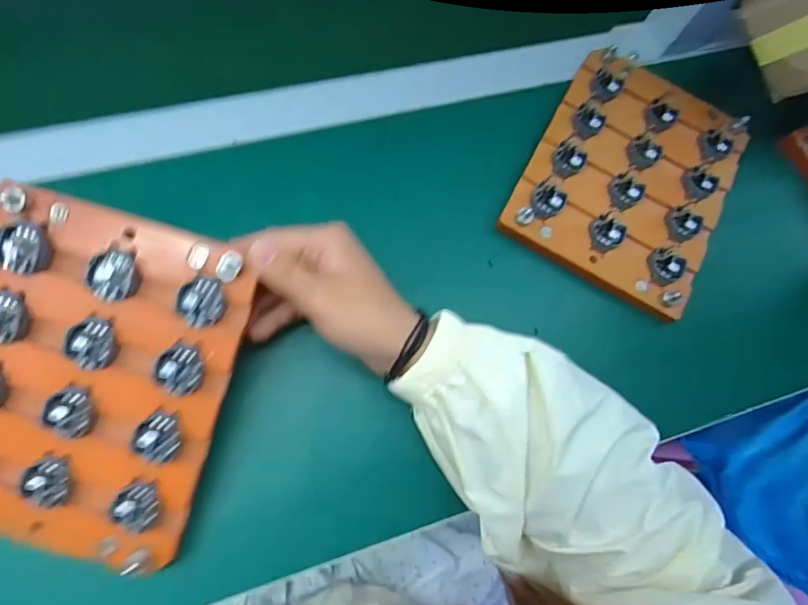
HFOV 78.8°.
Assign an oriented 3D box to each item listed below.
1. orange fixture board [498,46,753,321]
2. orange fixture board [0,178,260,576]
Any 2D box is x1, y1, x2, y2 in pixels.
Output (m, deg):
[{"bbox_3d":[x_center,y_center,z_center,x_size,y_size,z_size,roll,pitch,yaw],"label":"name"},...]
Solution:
[{"bbox_3d":[0.180,-0.105,0.383,0.146,0.020,0.193,28,74,7],"label":"orange fixture board"},{"bbox_3d":[-0.176,0.043,0.275,0.144,0.011,0.187,16,89,-3],"label":"orange fixture board"}]

